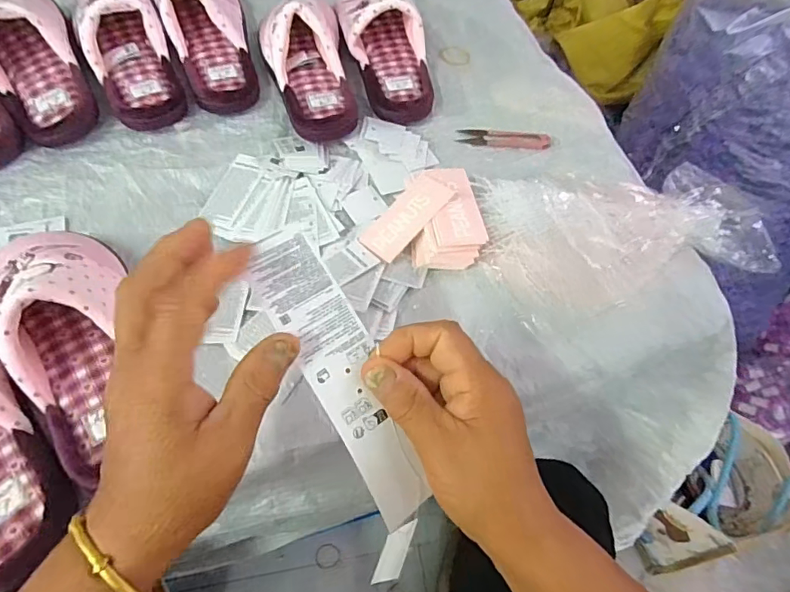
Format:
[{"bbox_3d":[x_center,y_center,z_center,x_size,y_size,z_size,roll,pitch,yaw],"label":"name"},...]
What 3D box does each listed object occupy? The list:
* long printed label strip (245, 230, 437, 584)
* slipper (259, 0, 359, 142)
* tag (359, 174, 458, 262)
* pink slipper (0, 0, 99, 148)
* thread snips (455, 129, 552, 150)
[{"bbox_3d":[-0.025,0.059,0.279,0.045,0.016,0.201,-24,94,-17],"label":"long printed label strip"},{"bbox_3d":[-0.096,-0.265,0.552,0.095,0.075,0.202,-12,73,-10],"label":"slipper"},{"bbox_3d":[0.012,-0.077,0.474,0.042,0.005,0.099,37,77,25],"label":"tag"},{"bbox_3d":[-0.392,-0.268,0.519,0.095,0.066,0.224,-29,83,-19],"label":"pink slipper"},{"bbox_3d":[0.124,-0.181,0.562,0.104,0.011,0.024,8,59,1],"label":"thread snips"}]

